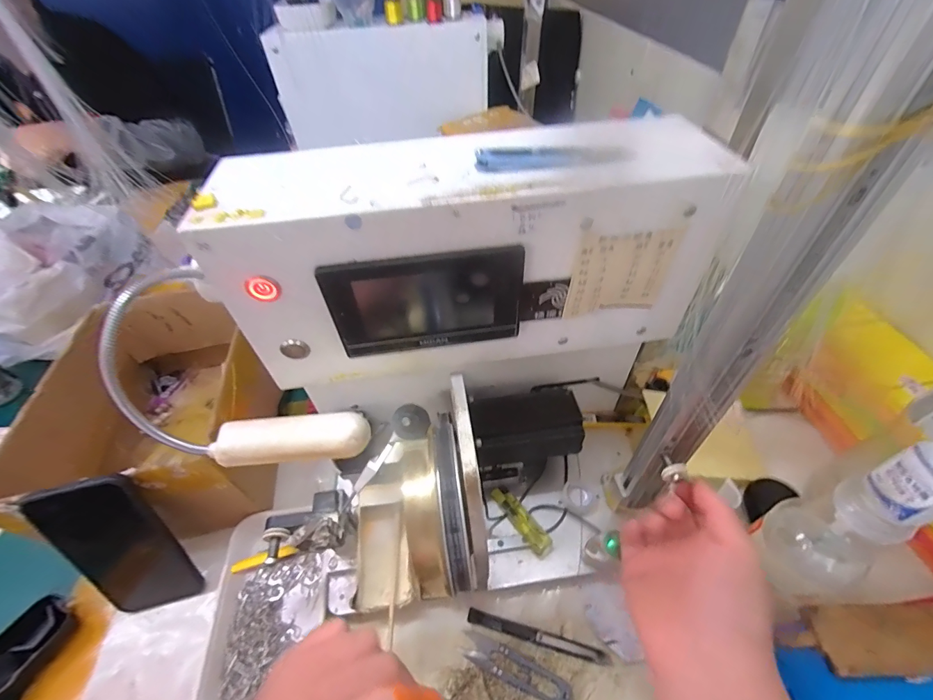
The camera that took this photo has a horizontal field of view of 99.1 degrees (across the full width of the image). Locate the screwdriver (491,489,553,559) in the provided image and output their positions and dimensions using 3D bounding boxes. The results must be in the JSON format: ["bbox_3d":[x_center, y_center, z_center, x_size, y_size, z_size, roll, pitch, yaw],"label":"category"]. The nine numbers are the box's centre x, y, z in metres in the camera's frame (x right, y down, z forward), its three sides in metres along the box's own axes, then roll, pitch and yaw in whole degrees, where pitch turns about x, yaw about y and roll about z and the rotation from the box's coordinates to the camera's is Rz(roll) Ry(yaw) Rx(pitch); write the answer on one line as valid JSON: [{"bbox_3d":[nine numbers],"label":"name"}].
[{"bbox_3d":[0.057,0.176,0.413,0.022,0.013,0.077,-29,53,-22],"label":"screwdriver"}]

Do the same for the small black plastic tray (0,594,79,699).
[{"bbox_3d":[-0.413,0.283,0.355,0.045,0.024,0.106,21,52,20],"label":"small black plastic tray"}]

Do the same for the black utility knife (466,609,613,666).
[{"bbox_3d":[0.065,0.264,0.367,0.129,0.005,0.012,10,49,12],"label":"black utility knife"}]

